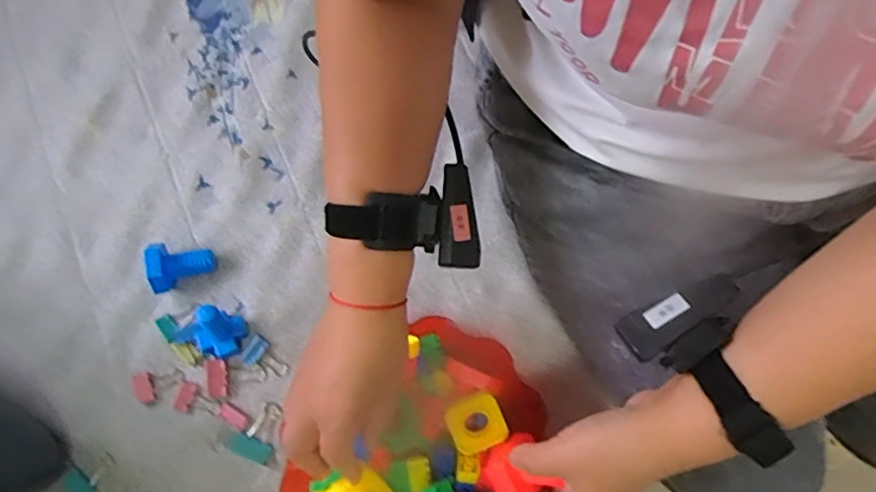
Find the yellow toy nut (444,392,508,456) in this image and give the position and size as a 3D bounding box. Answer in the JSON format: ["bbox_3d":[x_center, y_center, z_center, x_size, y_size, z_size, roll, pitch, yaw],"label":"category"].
[{"bbox_3d":[0.030,0.141,0.464,0.044,0.016,0.041,-27,76,-7],"label":"yellow toy nut"}]

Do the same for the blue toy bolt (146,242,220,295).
[{"bbox_3d":[-0.234,0.014,0.530,0.048,0.041,0.047,-16,75,-4],"label":"blue toy bolt"}]

